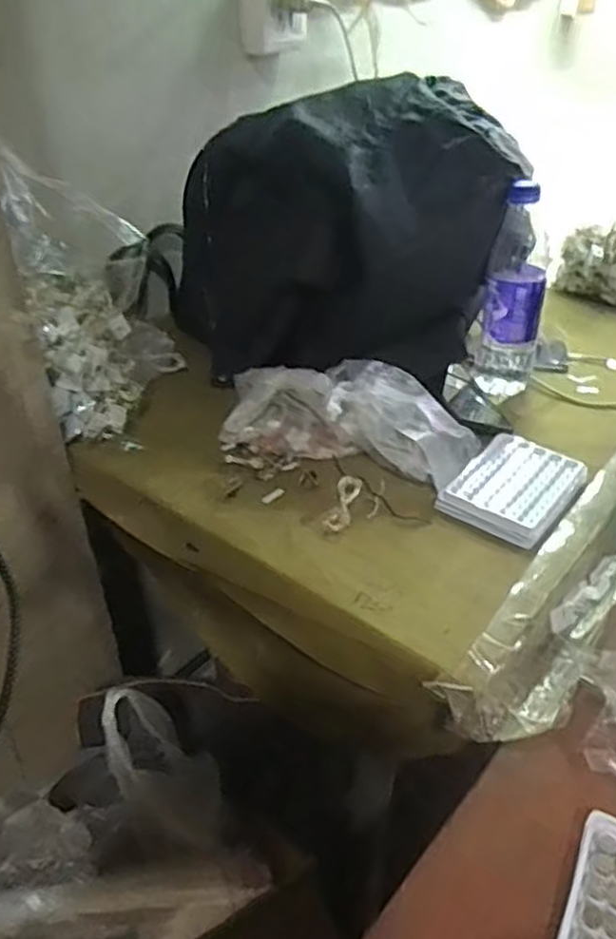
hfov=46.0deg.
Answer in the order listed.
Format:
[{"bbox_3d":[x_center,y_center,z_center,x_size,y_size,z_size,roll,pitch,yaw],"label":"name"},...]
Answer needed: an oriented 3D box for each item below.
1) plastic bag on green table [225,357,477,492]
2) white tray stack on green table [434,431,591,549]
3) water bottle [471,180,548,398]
[{"bbox_3d":[0.034,-0.054,0.712,0.254,0.077,0.097,13,38,18],"label":"plastic bag on green table"},{"bbox_3d":[0.193,0.015,0.674,0.094,0.019,0.131,25,43,31],"label":"white tray stack on green table"},{"bbox_3d":[0.228,-0.193,0.802,0.067,0.212,0.080,10,37,15],"label":"water bottle"}]

